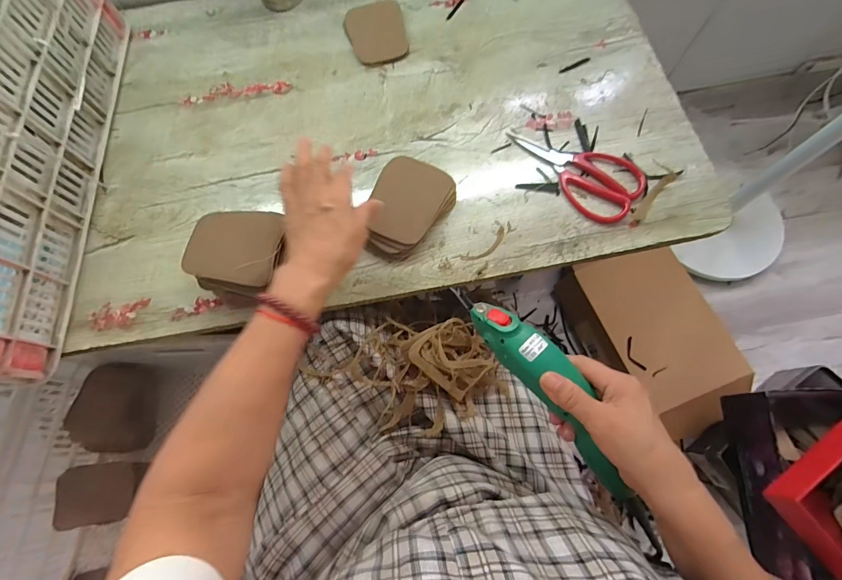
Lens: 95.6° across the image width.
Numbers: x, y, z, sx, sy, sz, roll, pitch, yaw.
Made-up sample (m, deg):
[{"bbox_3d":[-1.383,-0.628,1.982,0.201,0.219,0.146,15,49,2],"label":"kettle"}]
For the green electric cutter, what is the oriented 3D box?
[{"bbox_3d":[0.120,0.087,0.352,0.046,0.055,0.226,-36,87,-10],"label":"green electric cutter"}]

